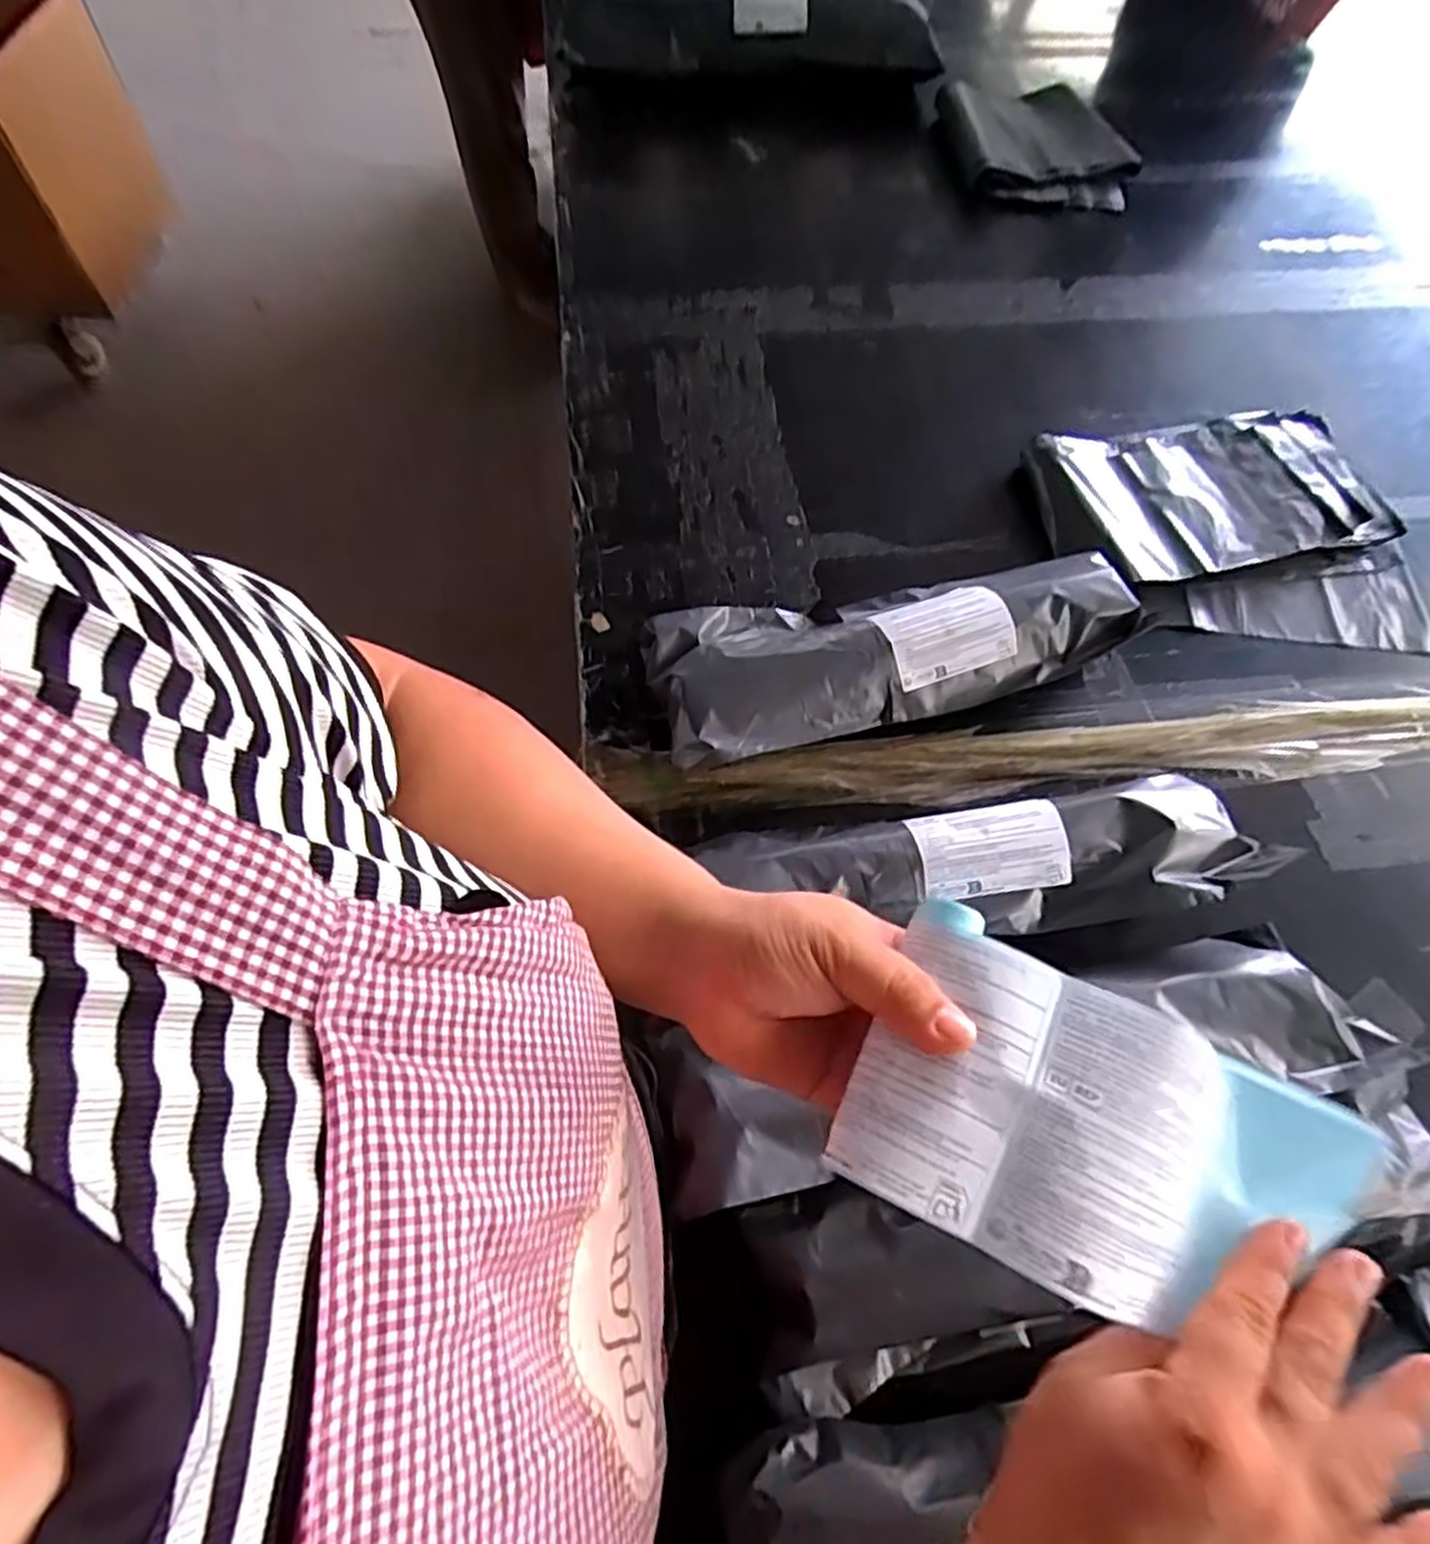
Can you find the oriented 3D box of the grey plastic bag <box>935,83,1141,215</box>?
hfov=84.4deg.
[{"bbox_3d":[0.449,-0.892,1.110,0.240,0.063,0.296,-2,62,-3],"label":"grey plastic bag"}]

